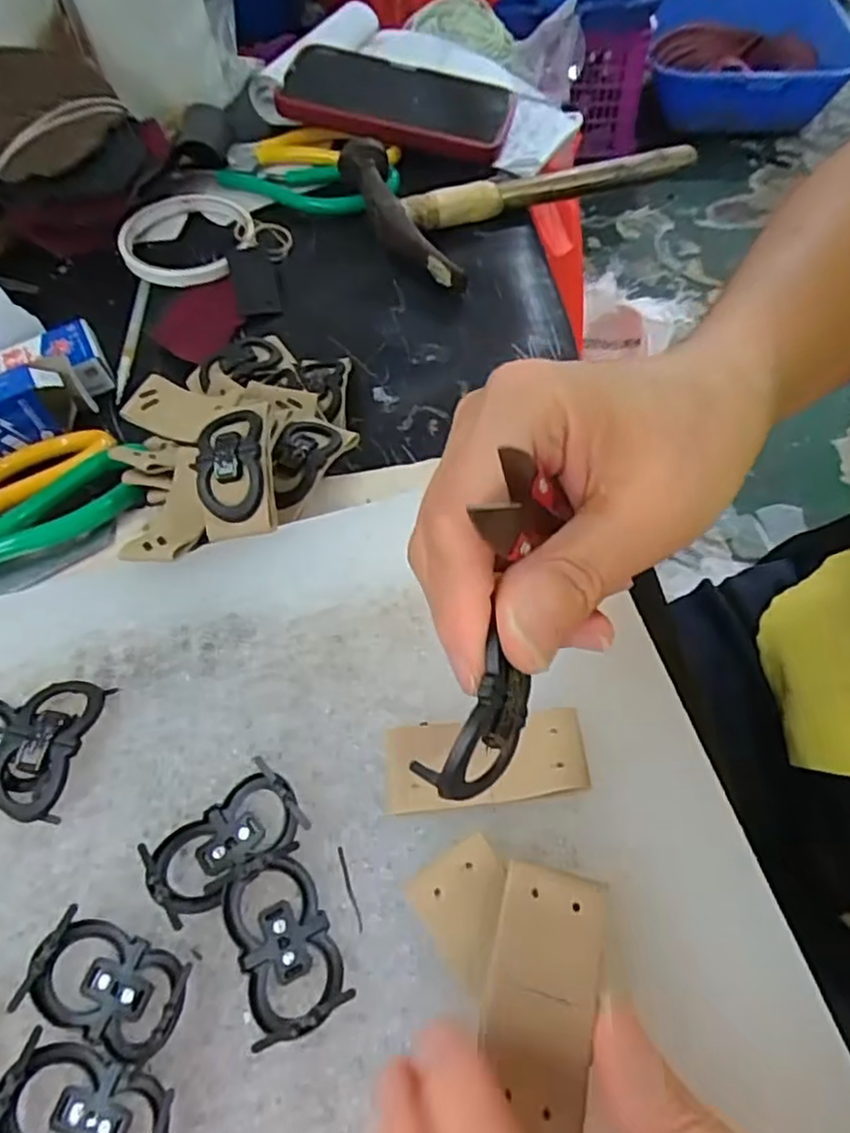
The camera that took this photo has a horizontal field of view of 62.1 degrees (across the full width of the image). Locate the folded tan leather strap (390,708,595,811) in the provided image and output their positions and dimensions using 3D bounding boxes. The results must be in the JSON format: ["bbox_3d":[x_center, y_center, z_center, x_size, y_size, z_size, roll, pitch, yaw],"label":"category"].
[{"bbox_3d":[0.019,0.062,0.225,0.062,0.011,0.027,-5,58,1],"label":"folded tan leather strap"}]

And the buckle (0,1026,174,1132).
[{"bbox_3d":[-0.088,0.144,0.182,0.048,0.012,0.027,13,60,12],"label":"buckle"}]

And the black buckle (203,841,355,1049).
[{"bbox_3d":[-0.041,0.107,0.201,0.027,0.011,0.047,-23,59,-10],"label":"black buckle"}]

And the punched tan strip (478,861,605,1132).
[{"bbox_3d":[0.030,0.107,0.179,0.027,0.006,0.056,10,59,10],"label":"punched tan strip"}]

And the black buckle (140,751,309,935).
[{"bbox_3d":[-0.061,0.084,0.217,0.048,0.012,0.027,-37,63,-18],"label":"black buckle"}]

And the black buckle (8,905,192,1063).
[{"bbox_3d":[-0.089,0.118,0.198,0.047,0.013,0.026,15,60,13],"label":"black buckle"}]

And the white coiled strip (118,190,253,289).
[{"bbox_3d":[-0.159,-0.220,0.462,0.079,0.013,0.093,5,59,7],"label":"white coiled strip"}]

